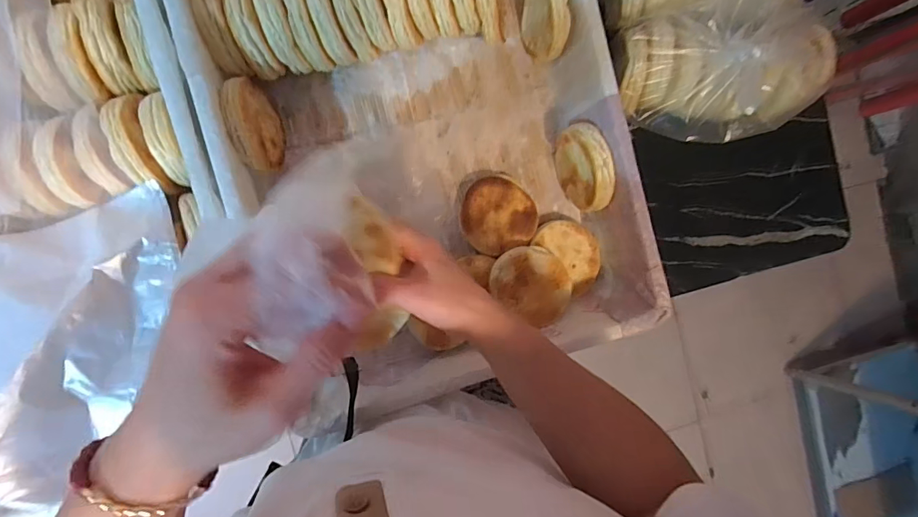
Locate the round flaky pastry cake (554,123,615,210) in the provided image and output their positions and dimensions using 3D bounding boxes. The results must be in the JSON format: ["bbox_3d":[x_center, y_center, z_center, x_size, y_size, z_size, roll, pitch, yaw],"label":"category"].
[{"bbox_3d":[0.146,-0.106,0.524,0.028,0.086,0.098,-16,93,-9],"label":"round flaky pastry cake"}]

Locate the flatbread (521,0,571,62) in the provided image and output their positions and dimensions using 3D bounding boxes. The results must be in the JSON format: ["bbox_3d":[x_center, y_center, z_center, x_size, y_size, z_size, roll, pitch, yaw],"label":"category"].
[{"bbox_3d":[0.099,-0.280,0.510,0.027,0.082,0.092,-8,92,-10],"label":"flatbread"}]

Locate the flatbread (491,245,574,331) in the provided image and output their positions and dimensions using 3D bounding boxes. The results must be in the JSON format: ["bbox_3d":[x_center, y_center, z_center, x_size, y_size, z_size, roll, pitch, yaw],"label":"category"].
[{"bbox_3d":[0.087,0.029,0.523,0.098,0.013,0.082,31,86,-9],"label":"flatbread"}]

